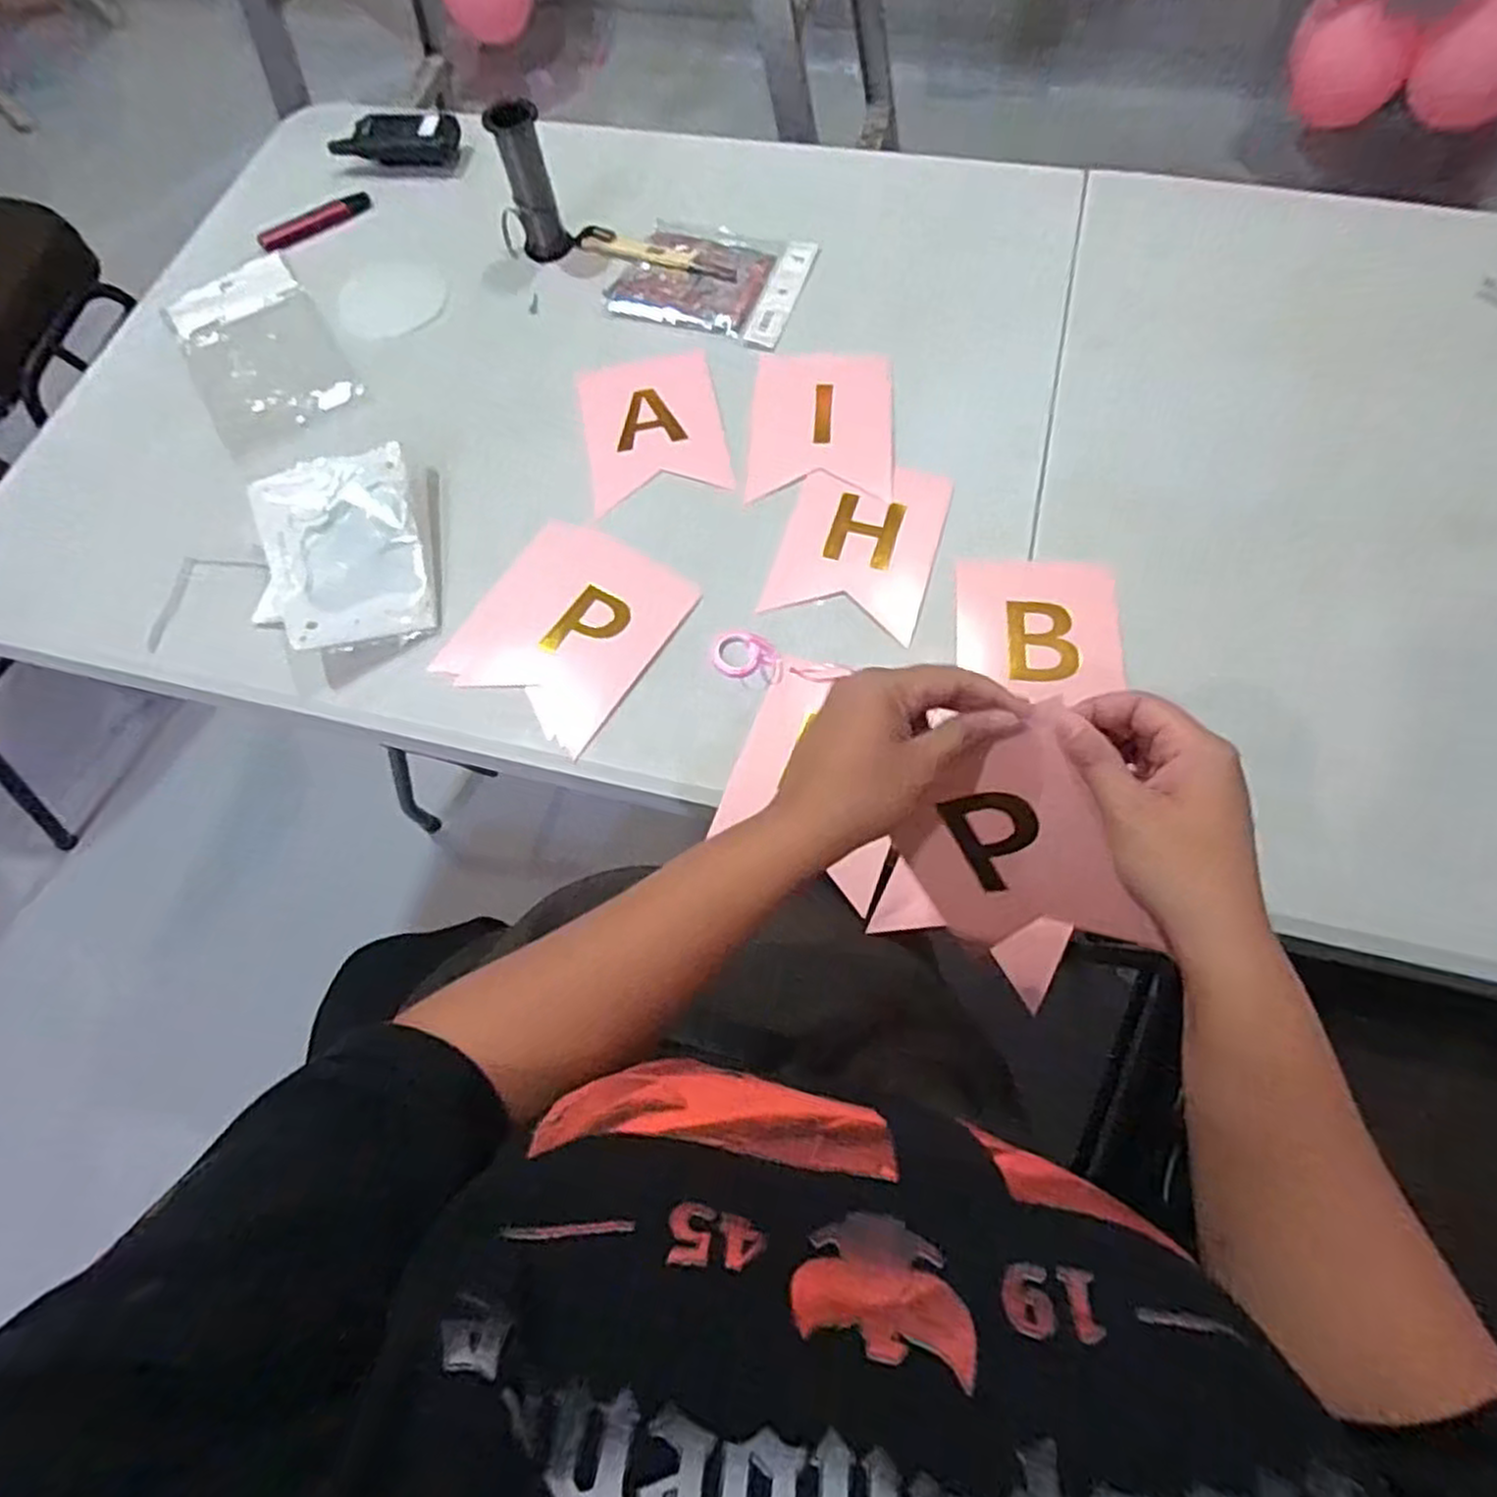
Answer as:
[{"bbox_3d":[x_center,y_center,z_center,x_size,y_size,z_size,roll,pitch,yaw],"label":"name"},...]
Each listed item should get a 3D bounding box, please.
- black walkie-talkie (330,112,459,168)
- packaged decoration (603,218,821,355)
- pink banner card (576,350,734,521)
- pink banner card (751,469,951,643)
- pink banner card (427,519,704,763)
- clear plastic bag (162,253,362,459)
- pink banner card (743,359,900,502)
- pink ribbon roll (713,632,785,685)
[{"bbox_3d":[-0.375,-0.657,0.828,0.138,0.027,0.053,13,68,8],"label":"black walkie-talkie"},{"bbox_3d":[-0.032,-0.455,0.742,0.174,0.009,0.145,22,70,12],"label":"packaged decoration"},{"bbox_3d":[-0.085,-0.285,0.682,0.118,0.007,0.160,-9,68,-5],"label":"pink banner card"},{"bbox_3d":[0.091,-0.167,0.622,0.119,0.005,0.157,16,69,9],"label":"pink banner card"},{"bbox_3d":[-0.140,-0.097,0.603,0.147,0.007,0.167,29,72,14],"label":"pink banner card"},{"bbox_3d":[-0.466,-0.384,0.735,0.127,0.012,0.235,-31,69,-10],"label":"clear plastic bag"},{"bbox_3d":[0.064,-0.283,0.670,0.121,0.004,0.158,2,67,4],"label":"pink banner card"},{"bbox_3d":[0.001,-0.069,0.583,0.052,0.008,0.036,7,68,6],"label":"pink ribbon roll"}]

